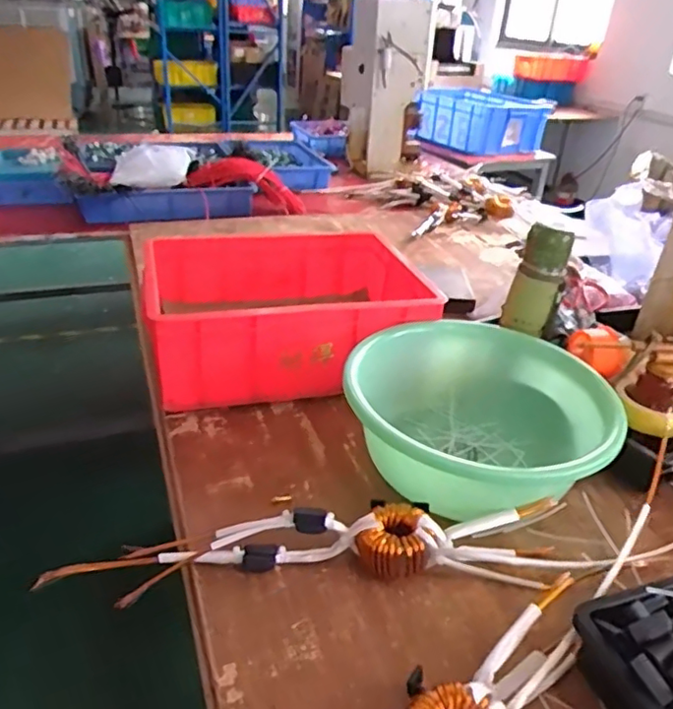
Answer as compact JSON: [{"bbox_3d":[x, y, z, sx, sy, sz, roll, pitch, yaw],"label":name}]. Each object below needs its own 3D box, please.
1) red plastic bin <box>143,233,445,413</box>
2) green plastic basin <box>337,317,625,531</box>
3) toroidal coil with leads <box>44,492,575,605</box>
[{"bbox_3d":[-0.064,-0.070,0.904,0.411,0.137,0.303,-3,30,-12],"label":"red plastic bin"},{"bbox_3d":[0.159,0.075,0.718,0.285,0.122,0.311,3,30,-2],"label":"green plastic basin"},{"bbox_3d":[-0.019,0.189,0.591,0.520,0.059,0.084,2,30,-4],"label":"toroidal coil with leads"}]

